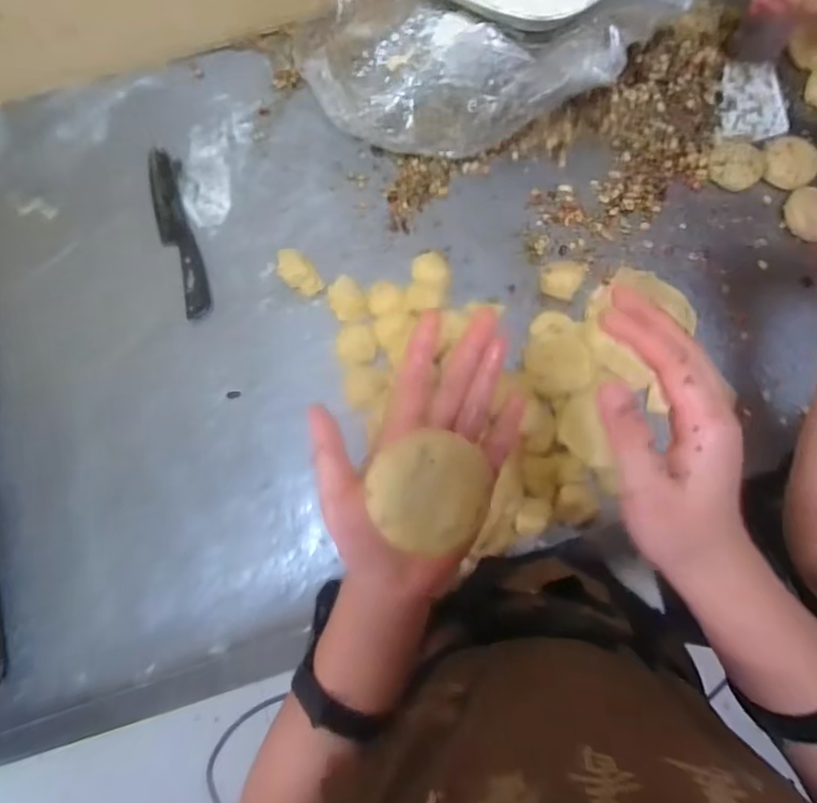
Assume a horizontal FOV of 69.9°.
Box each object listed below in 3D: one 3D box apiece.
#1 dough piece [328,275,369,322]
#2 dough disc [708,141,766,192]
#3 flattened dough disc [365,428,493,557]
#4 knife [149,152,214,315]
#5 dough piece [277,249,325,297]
[{"bbox_3d":[-0.075,-0.124,0.725,0.041,0.029,0.066,-26,78,-5],"label":"dough piece"},{"bbox_3d":[0.424,-0.305,0.755,0.063,0.019,0.064,0,77,1],"label":"dough disc"},{"bbox_3d":[0.011,0.052,0.326,0.062,0.008,0.068,6,101,-2],"label":"flattened dough disc"},{"bbox_3d":[-0.299,-0.223,0.755,0.047,0.008,0.246,-16,77,-3],"label":"knife"},{"bbox_3d":[-0.136,-0.156,0.723,0.059,0.040,0.033,43,81,10],"label":"dough piece"}]

